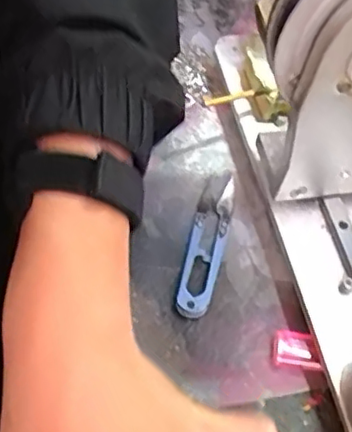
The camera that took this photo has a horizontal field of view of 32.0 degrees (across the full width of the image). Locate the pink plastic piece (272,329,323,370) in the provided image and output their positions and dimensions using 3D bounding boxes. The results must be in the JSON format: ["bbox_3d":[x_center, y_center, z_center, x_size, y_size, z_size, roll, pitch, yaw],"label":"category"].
[{"bbox_3d":[0.069,0.077,0.351,0.026,0.008,0.019,12,58,1],"label":"pink plastic piece"}]

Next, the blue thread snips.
[{"bbox_3d":[0.019,0.014,0.383,0.021,0.012,0.106,16,58,3],"label":"blue thread snips"}]

